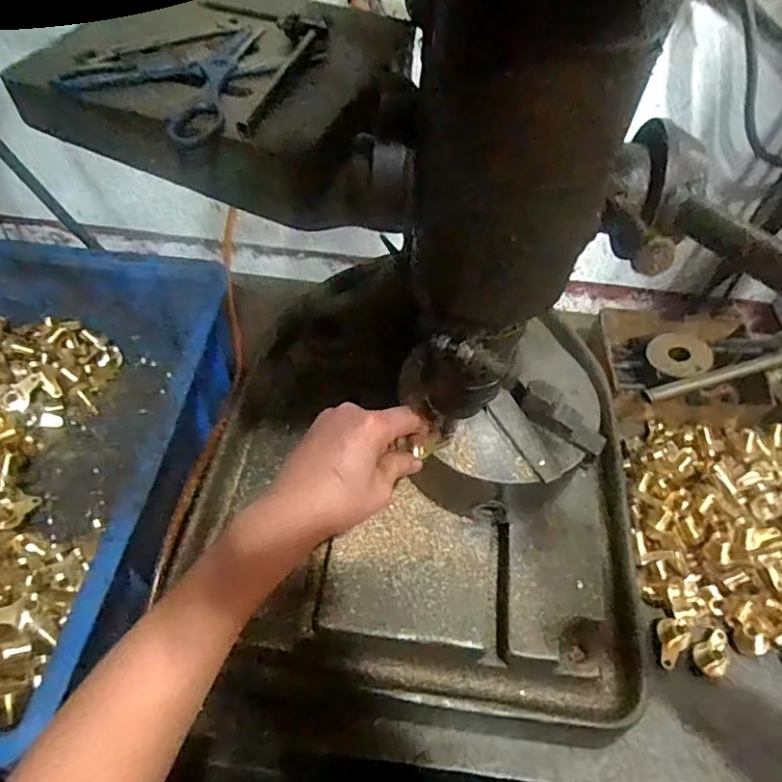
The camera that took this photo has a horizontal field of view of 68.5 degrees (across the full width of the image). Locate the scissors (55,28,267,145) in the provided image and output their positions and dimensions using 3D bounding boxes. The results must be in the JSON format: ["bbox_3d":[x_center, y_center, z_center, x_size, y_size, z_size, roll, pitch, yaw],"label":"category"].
[{"bbox_3d":[-0.172,-0.244,0.444,0.120,0.014,0.162,7,52,1],"label":"scissors"}]

